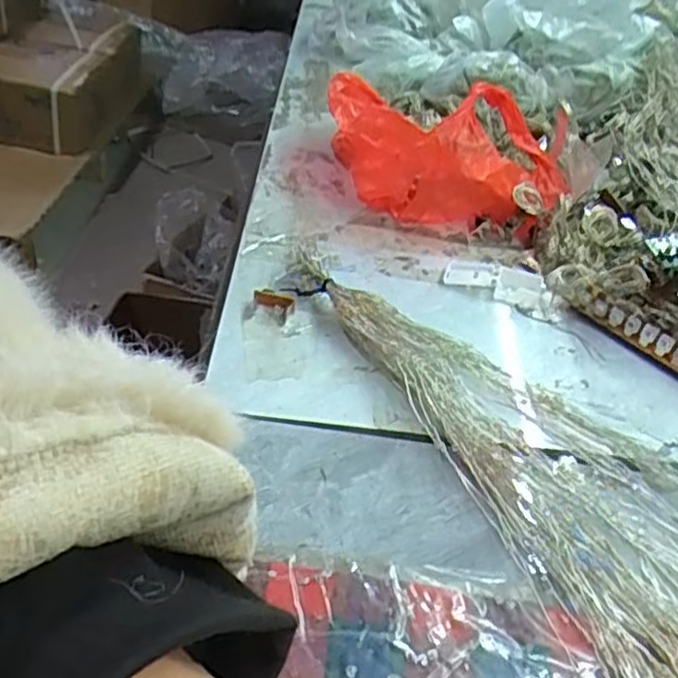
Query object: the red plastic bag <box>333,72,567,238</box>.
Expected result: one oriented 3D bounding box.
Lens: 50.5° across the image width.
[{"bbox_3d":[0.064,-0.116,0.454,0.160,0.071,0.081,12,40,1],"label":"red plastic bag"}]

